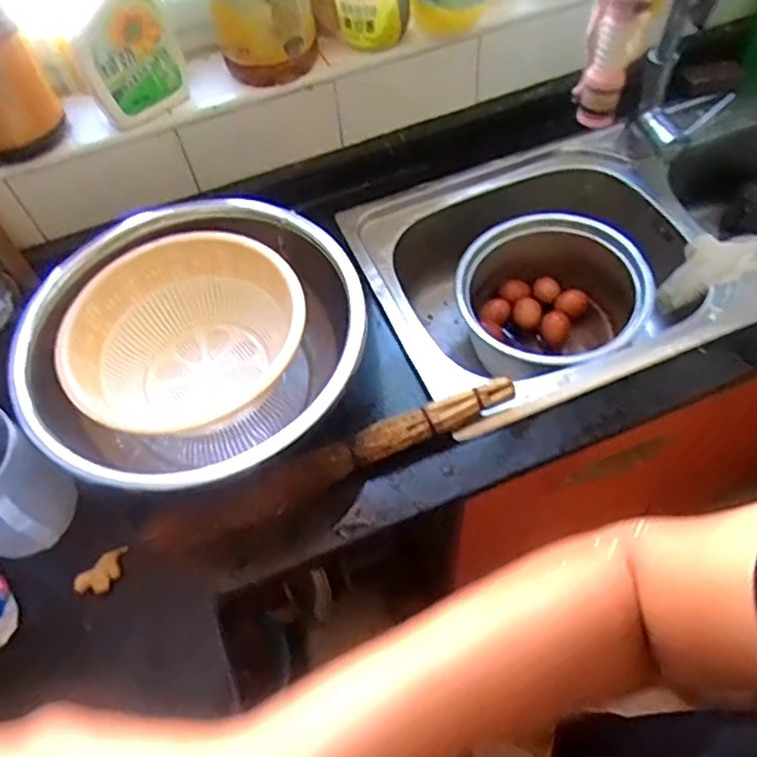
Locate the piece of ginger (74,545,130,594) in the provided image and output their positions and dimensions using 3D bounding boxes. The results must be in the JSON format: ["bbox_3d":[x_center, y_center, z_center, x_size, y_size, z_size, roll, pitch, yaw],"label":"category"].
[{"bbox_3d":[-0.268,0.189,0.630,0.027,0.013,0.056,35,67,23],"label":"piece of ginger"}]

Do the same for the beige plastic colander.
[{"bbox_3d":[-0.201,-0.039,0.718,0.233,0.116,0.205,2,58,6],"label":"beige plastic colander"}]

